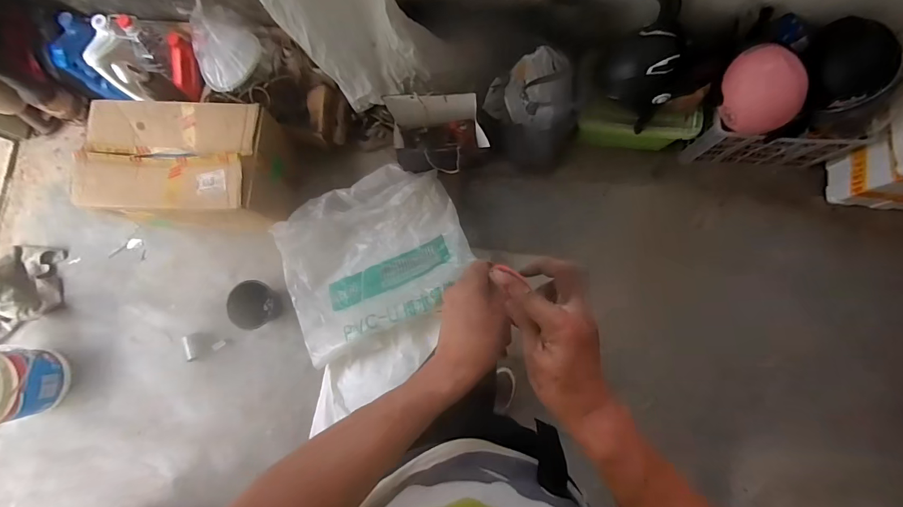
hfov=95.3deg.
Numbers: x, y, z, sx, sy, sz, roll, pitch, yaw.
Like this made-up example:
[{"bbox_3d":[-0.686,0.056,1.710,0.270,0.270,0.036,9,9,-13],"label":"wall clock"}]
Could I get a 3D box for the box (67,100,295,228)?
[{"bbox_3d":[-0.869,-0.294,1.419,0.635,0.270,0.377,-2,82,3],"label":"box"}]

